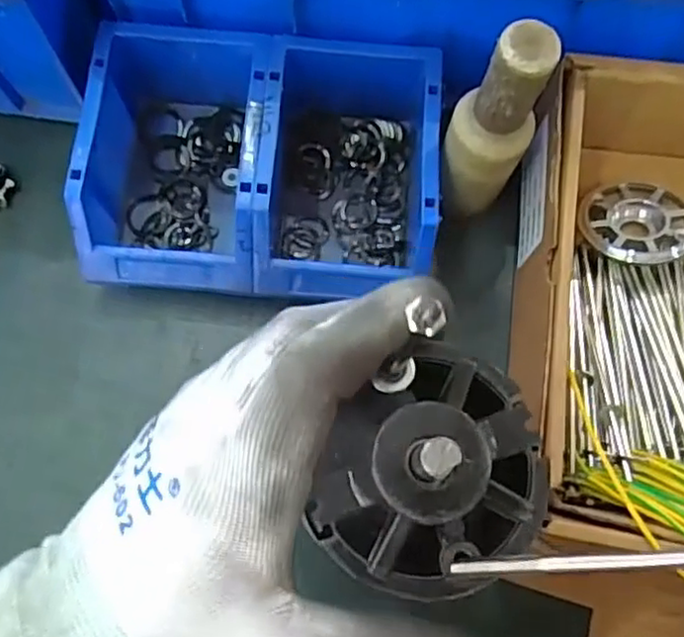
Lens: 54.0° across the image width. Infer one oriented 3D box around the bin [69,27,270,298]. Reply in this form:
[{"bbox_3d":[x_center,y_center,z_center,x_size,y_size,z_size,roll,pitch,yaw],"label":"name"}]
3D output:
[{"bbox_3d":[-0.101,-0.110,0.433,0.107,0.072,0.179,5,75,-1],"label":"bin"}]

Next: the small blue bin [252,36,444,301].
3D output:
[{"bbox_3d":[0.003,-0.094,0.432,0.108,0.071,0.156,3,75,-1],"label":"small blue bin"}]

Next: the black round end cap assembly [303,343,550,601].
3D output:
[{"bbox_3d":[0.027,0.044,0.189,0.069,0.016,0.060,-44,80,-12],"label":"black round end cap assembly"}]

